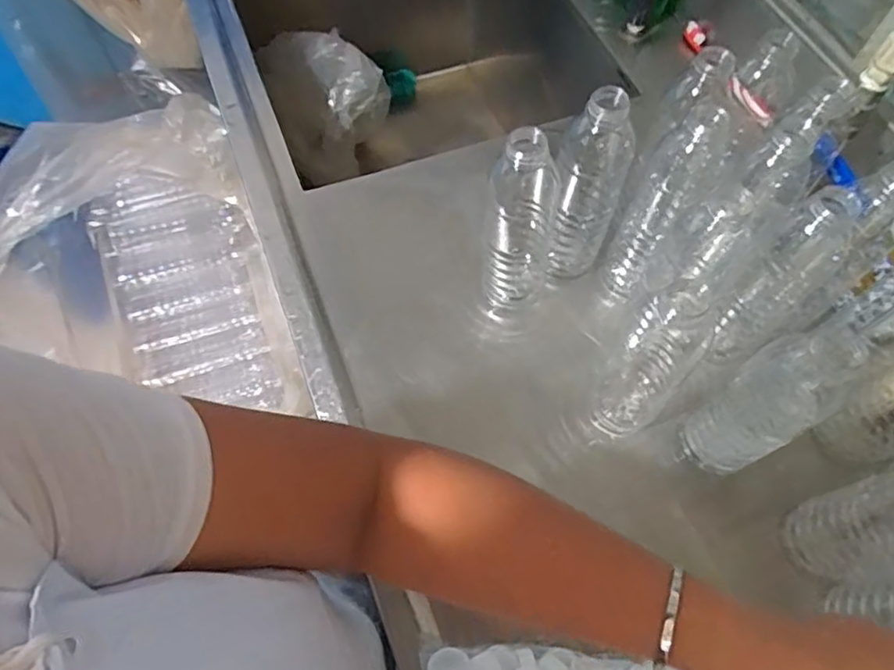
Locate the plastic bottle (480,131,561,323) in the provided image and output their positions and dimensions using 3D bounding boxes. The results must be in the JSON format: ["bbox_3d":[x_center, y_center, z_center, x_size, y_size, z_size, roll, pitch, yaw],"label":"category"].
[{"bbox_3d":[0.066,-0.088,0.529,0.058,0.209,0.058,18,64,7],"label":"plastic bottle"}]

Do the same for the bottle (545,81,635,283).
[{"bbox_3d":[0.120,-0.121,0.537,0.066,0.206,0.058,22,65,9],"label":"bottle"}]

